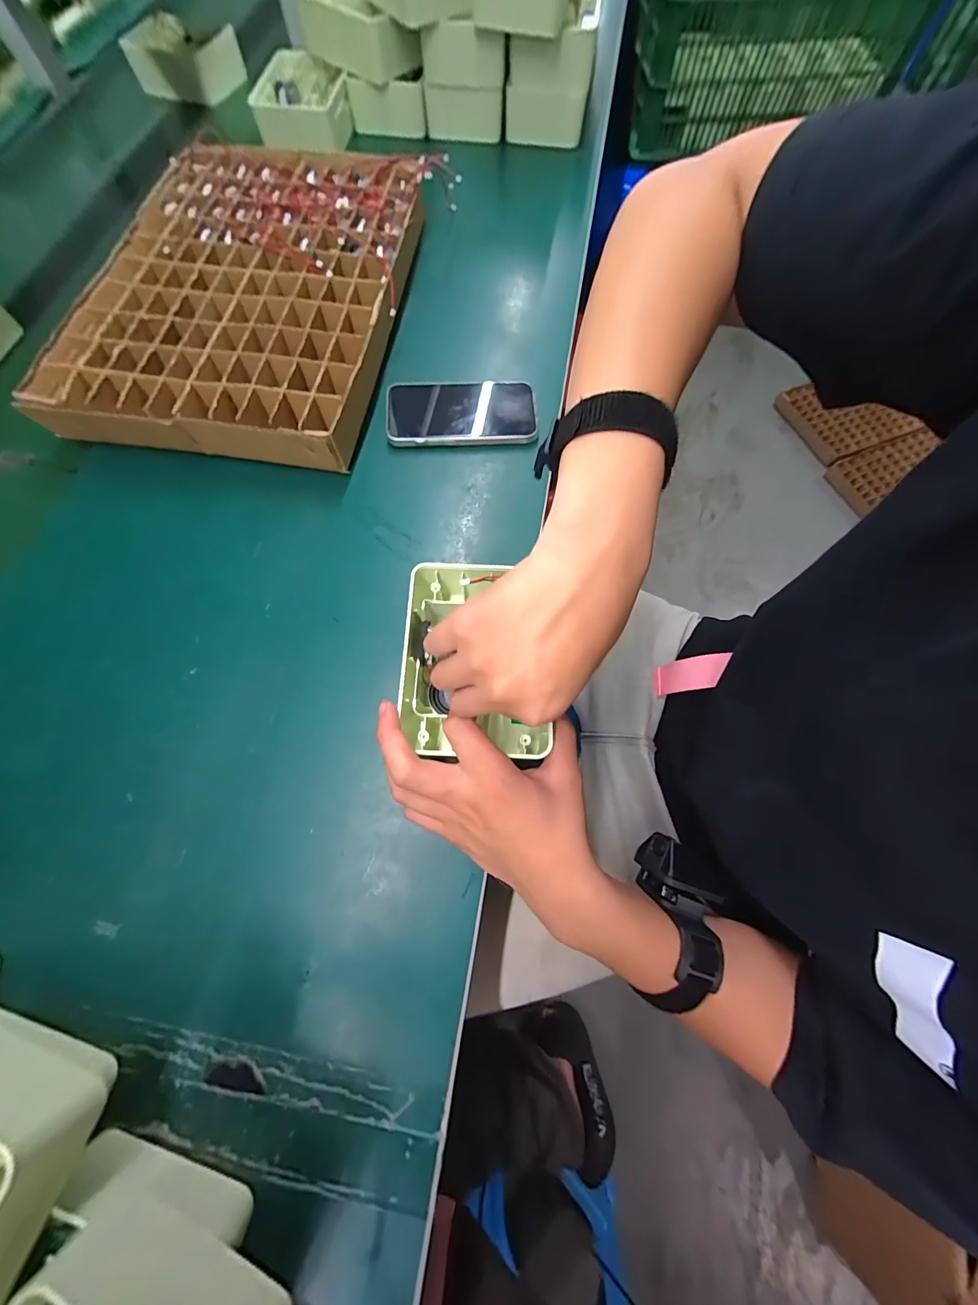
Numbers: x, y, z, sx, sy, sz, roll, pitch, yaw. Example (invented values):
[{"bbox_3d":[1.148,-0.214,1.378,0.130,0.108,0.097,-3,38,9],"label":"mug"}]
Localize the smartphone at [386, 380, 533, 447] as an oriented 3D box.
[{"bbox_3d":[-0.027,-0.239,0.418,0.144,0.016,0.077,0,71,-2],"label":"smartphone"}]

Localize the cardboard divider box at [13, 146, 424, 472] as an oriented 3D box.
[{"bbox_3d":[-0.242,-0.385,0.443,0.308,0.046,0.421,8,71,1],"label":"cardboard divider box"}]

